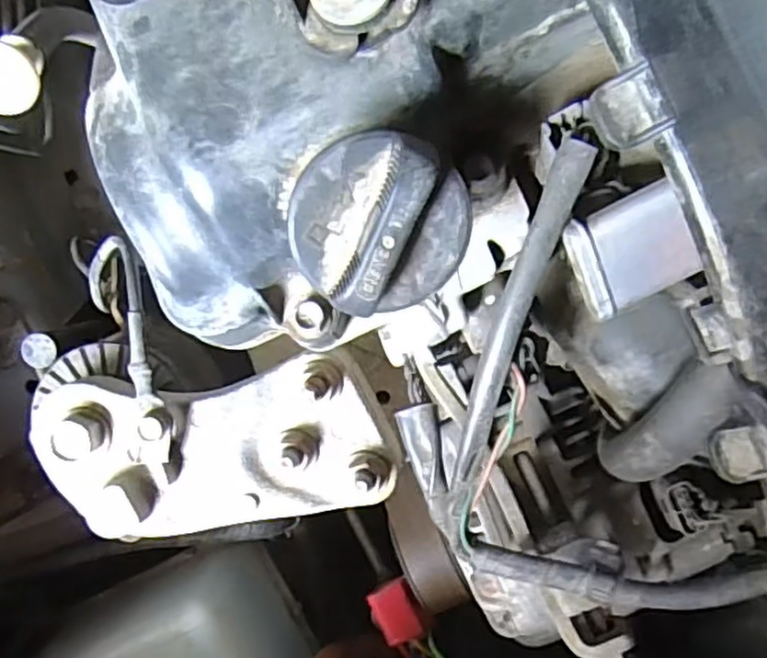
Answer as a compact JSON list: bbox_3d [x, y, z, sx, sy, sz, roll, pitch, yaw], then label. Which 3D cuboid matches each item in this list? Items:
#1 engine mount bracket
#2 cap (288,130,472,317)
[{"bbox_3d":[-0.068,0.049,0.281,0.139,0.027,0.064,-6,97,3],"label":"engine mount bracket"},{"bbox_3d":[-0.001,-0.025,0.179,0.045,0.024,0.045,-2,113,-5],"label":"cap"}]

